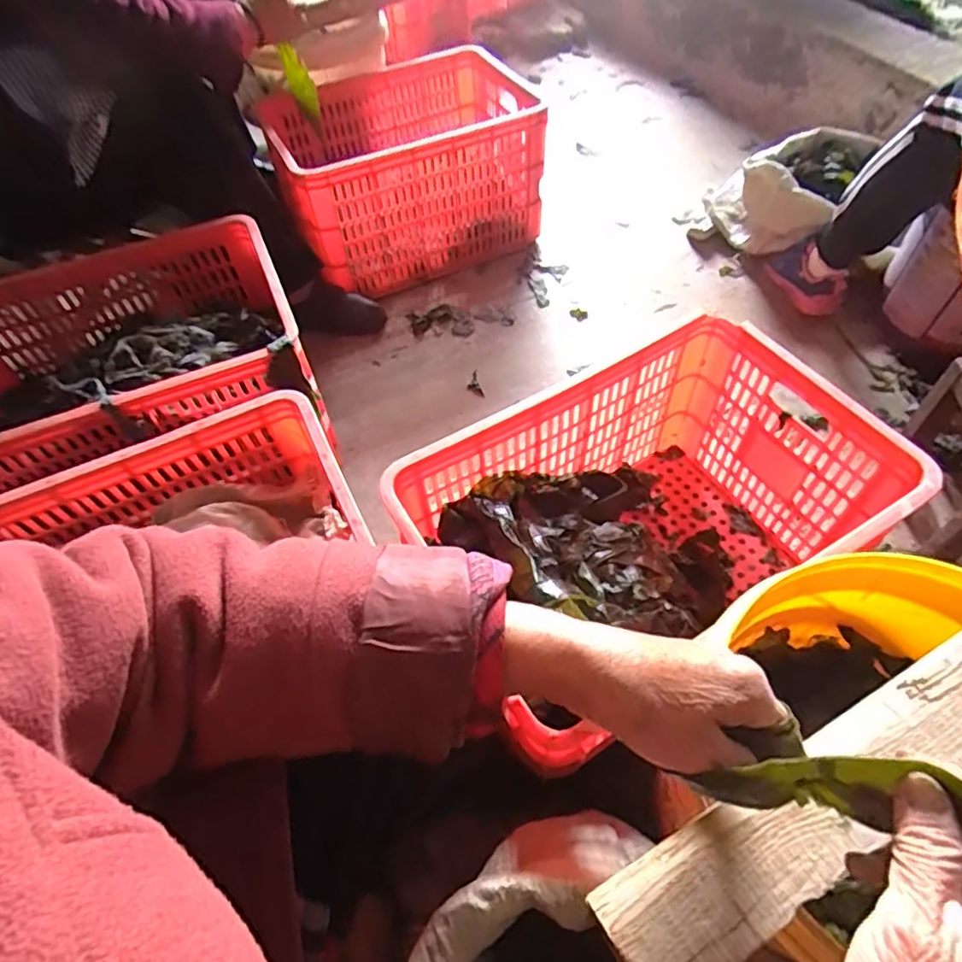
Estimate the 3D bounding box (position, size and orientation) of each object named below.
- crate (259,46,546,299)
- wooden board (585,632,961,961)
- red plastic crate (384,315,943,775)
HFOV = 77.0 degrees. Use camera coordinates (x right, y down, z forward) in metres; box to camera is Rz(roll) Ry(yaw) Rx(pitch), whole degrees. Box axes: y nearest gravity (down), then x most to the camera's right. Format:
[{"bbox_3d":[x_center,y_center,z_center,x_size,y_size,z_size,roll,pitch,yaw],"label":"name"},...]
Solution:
[{"bbox_3d":[-0.147,-0.632,1.273,0.511,0.289,0.311,-21,57,-11],"label":"crate"},{"bbox_3d":[0.305,0.150,0.393,0.521,0.019,0.062,-25,58,-14],"label":"wooden board"},{"bbox_3d":[0.197,0.084,0.779,0.499,0.320,0.335,-27,59,-15],"label":"red plastic crate"}]

